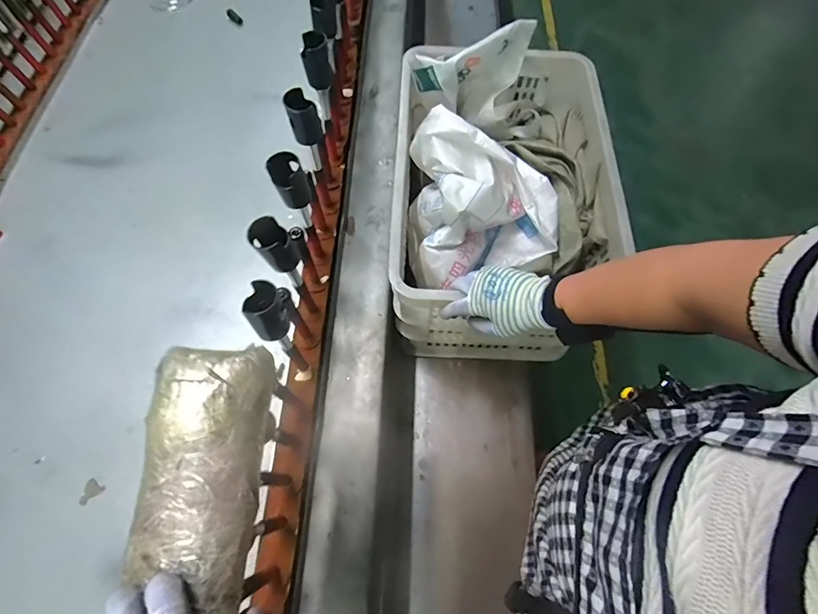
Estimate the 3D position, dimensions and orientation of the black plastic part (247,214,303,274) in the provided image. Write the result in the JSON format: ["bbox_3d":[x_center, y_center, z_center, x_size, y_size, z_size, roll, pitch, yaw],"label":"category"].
[{"bbox_3d":[-0.162,-0.072,0.499,0.041,0.063,0.039,-33,65,-16],"label":"black plastic part"}]

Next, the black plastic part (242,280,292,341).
[{"bbox_3d":[-0.157,0.007,0.463,0.040,0.065,0.041,-27,63,-13],"label":"black plastic part"}]

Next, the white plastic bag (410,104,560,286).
[{"bbox_3d":[0.122,-0.162,0.683,0.234,0.231,0.175,0,60,1],"label":"white plastic bag"}]

